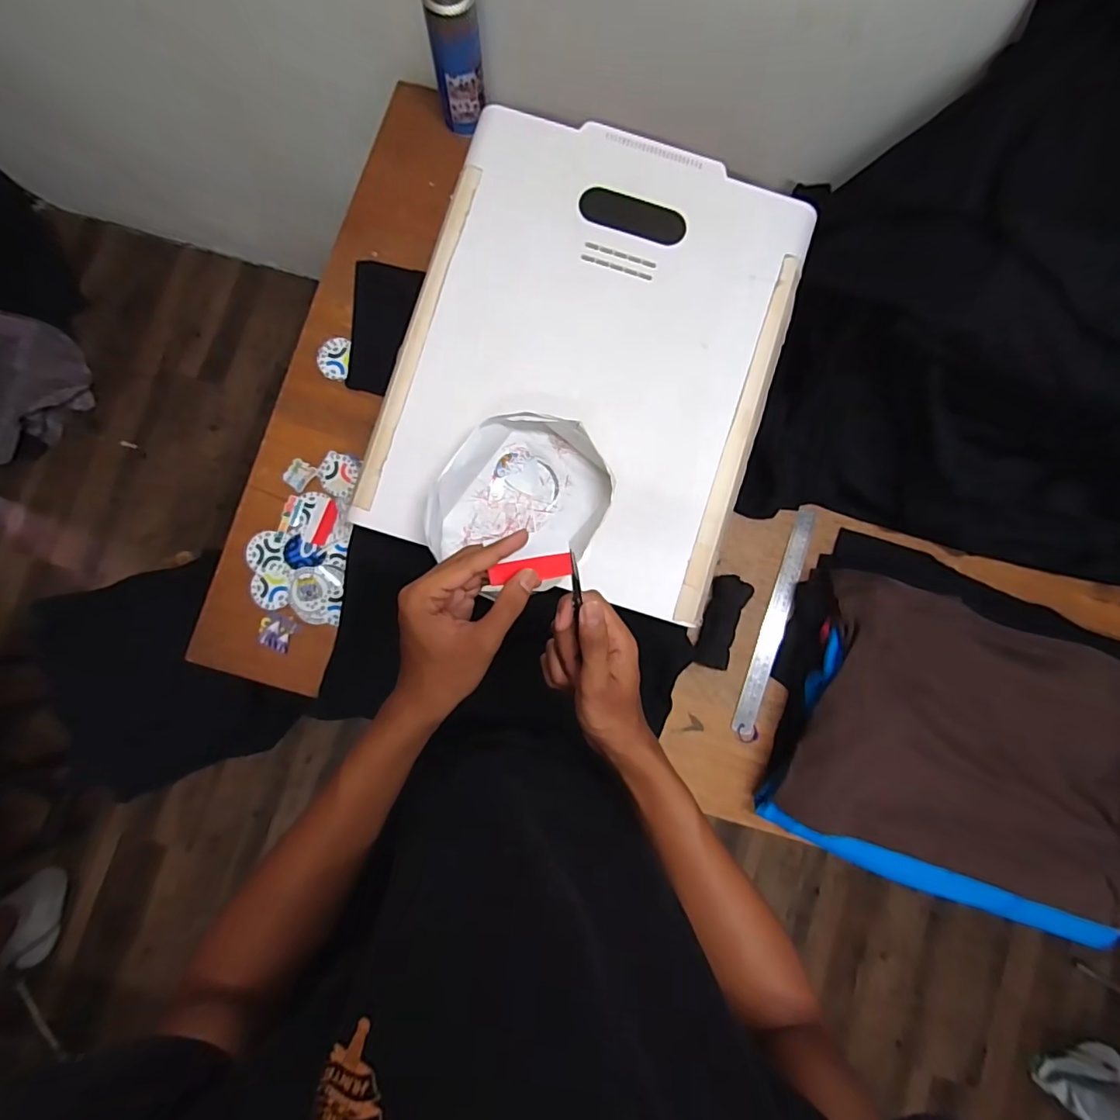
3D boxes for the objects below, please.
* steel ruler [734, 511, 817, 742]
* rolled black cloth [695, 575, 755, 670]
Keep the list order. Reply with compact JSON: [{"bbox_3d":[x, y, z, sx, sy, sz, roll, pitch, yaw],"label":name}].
[{"bbox_3d":[0.301,0.085,0.718,0.033,0.005,0.323,18,84,9],"label":"steel ruler"},{"bbox_3d":[0.220,0.084,0.700,0.049,0.026,0.123,19,83,1],"label":"rolled black cloth"}]

